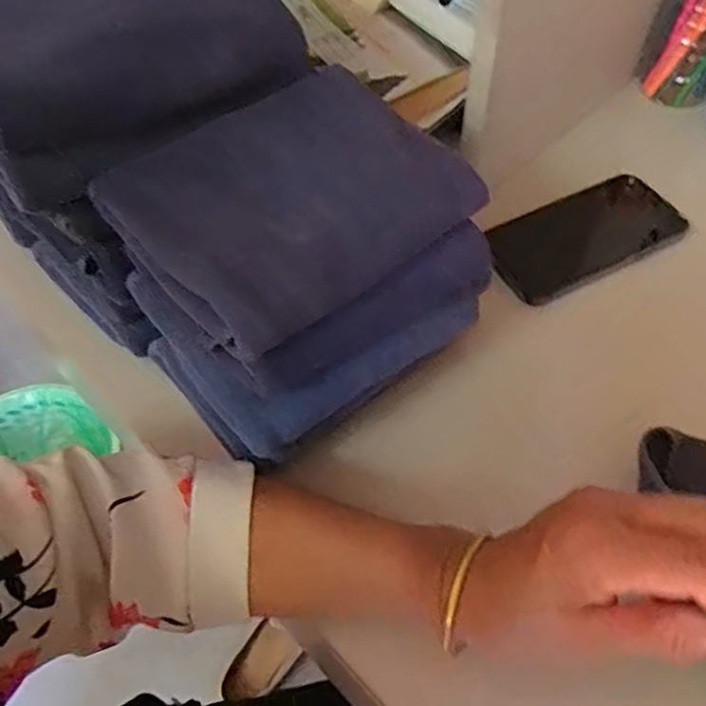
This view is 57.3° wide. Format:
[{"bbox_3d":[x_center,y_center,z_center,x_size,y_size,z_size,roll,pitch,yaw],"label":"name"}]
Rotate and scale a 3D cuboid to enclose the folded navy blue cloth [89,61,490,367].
[{"bbox_3d":[-0.029,-0.077,0.324,0.156,0.036,0.115,-35,61,-21],"label":"folded navy blue cloth"}]

